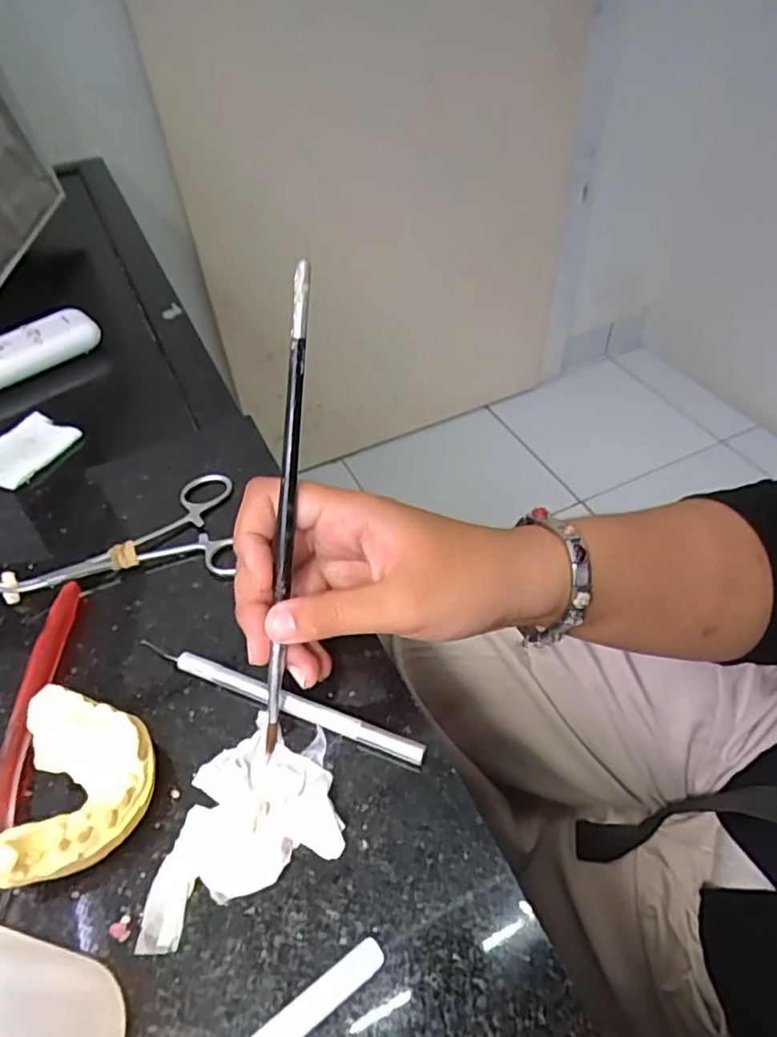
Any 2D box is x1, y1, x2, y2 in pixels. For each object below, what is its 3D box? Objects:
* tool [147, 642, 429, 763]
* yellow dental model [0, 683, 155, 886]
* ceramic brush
[{"bbox_3d":[-0.048,0.075,0.265,0.133,0.008,0.008,15,50,17],"label":"tool"},{"bbox_3d":[-0.113,0.098,0.236,0.049,0.027,0.065,-7,47,-2],"label":"yellow dental model"},{"bbox_3d":[-0.038,-0.001,0.244,0.006,0.184,0.010,6,8,8],"label":"ceramic brush"}]

